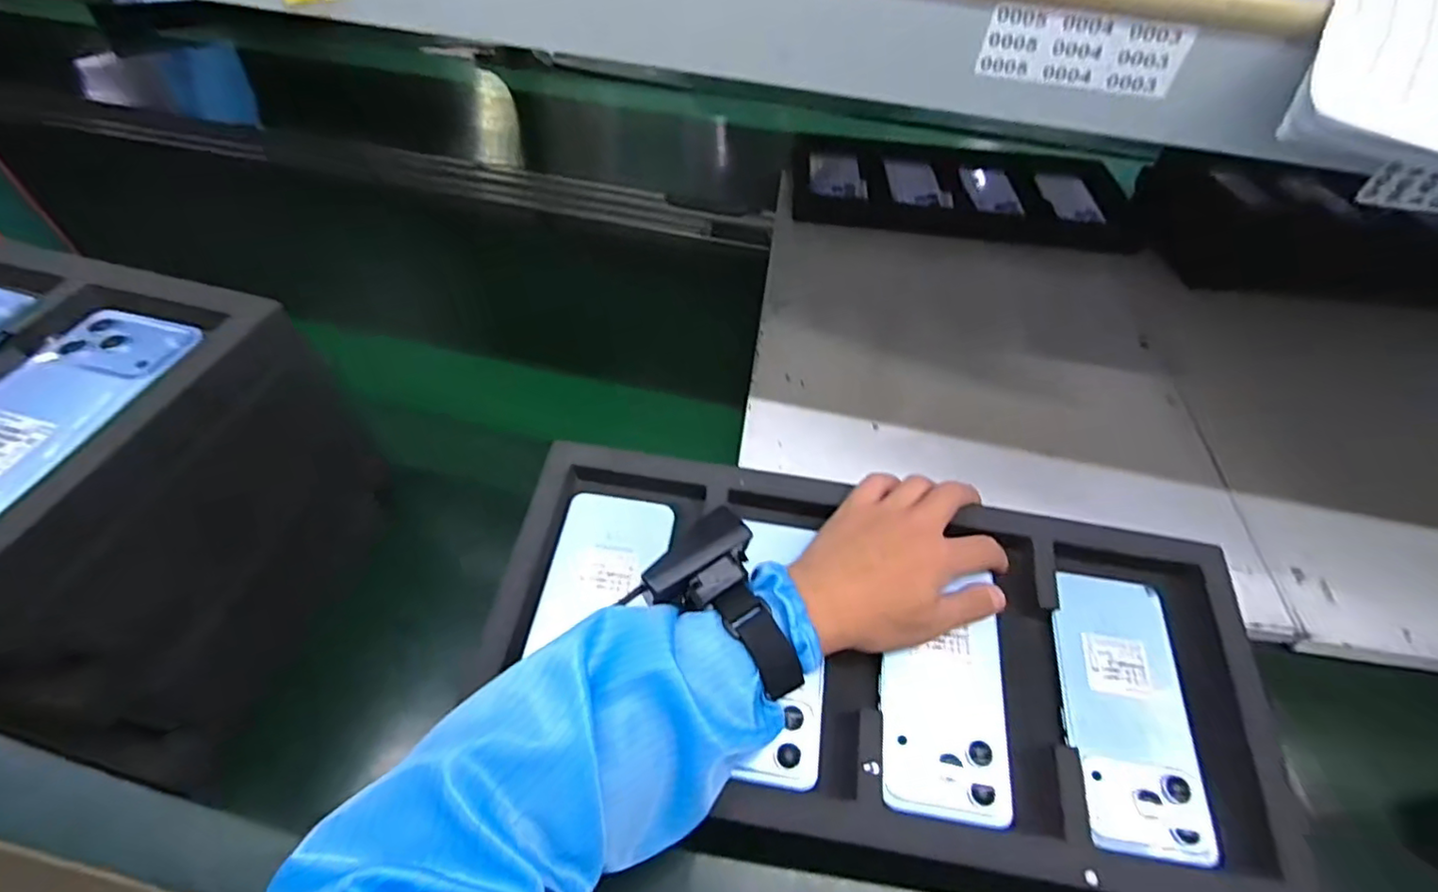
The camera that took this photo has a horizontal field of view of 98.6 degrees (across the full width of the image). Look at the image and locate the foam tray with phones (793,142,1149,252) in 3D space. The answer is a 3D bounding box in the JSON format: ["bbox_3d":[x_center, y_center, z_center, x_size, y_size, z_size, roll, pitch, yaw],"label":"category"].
[{"bbox_3d":[0.341,-0.368,0.878,0.456,0.027,0.195,10,50,5],"label":"foam tray with phones"}]

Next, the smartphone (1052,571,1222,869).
[{"bbox_3d":[0.252,0.156,0.378,0.071,0.015,0.156,8,50,4],"label":"smartphone"}]

